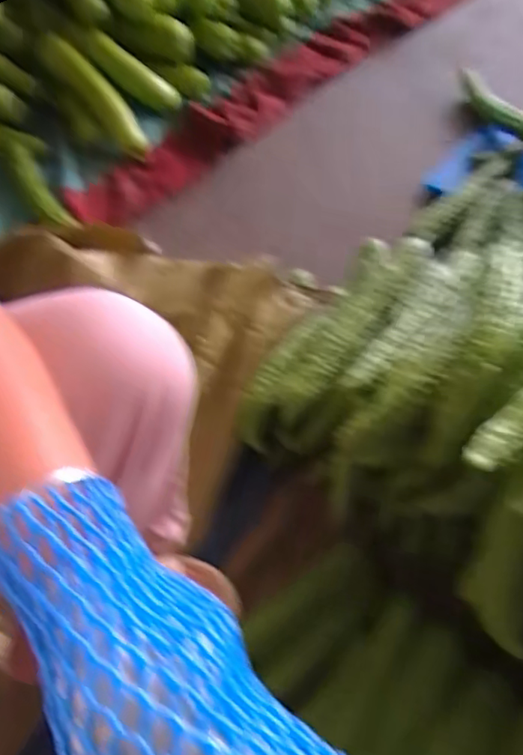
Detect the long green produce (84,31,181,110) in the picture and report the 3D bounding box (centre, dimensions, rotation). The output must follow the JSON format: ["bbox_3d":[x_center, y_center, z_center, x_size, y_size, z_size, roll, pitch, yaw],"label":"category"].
[{"bbox_3d":[-0.241,-0.566,1.076,0.192,0.057,0.044,34,61,-10],"label":"long green produce"}]

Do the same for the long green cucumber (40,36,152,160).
[{"bbox_3d":[-0.299,-0.509,1.056,0.253,0.057,0.063,46,66,-10],"label":"long green cucumber"}]

